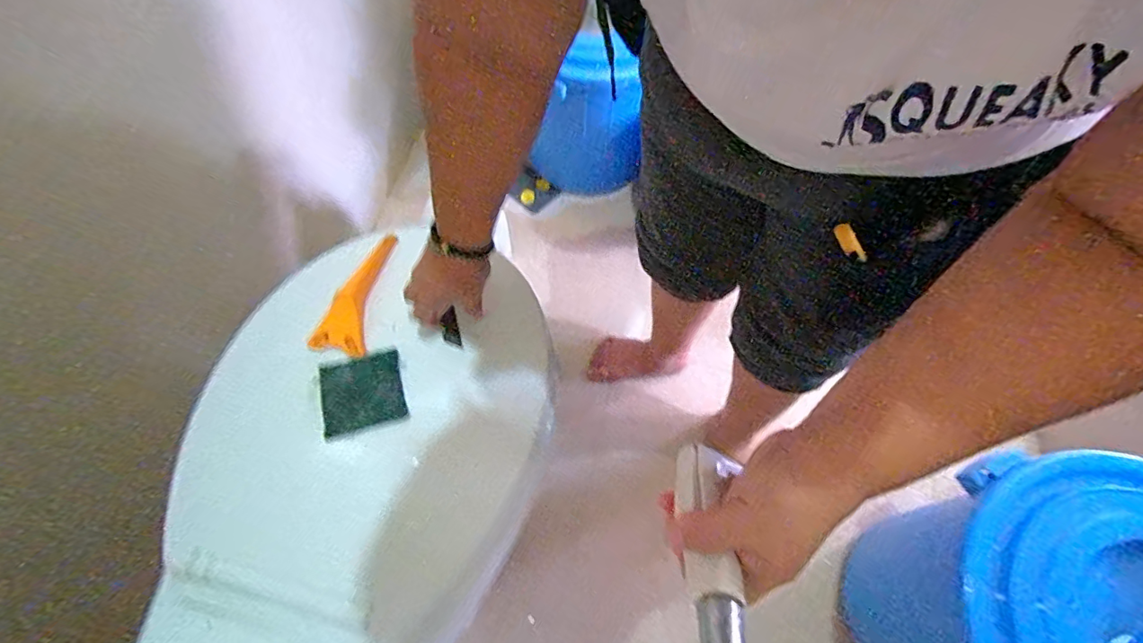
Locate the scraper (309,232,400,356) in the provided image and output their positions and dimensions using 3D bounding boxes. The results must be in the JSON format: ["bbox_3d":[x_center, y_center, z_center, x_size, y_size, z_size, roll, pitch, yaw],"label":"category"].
[{"bbox_3d":[-0.224,-0.035,0.553,0.056,0.014,0.156,18,66,9],"label":"scraper"}]

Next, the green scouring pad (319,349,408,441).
[{"bbox_3d":[-0.210,0.070,0.502,0.076,0.011,0.078,-16,65,-7],"label":"green scouring pad"}]

